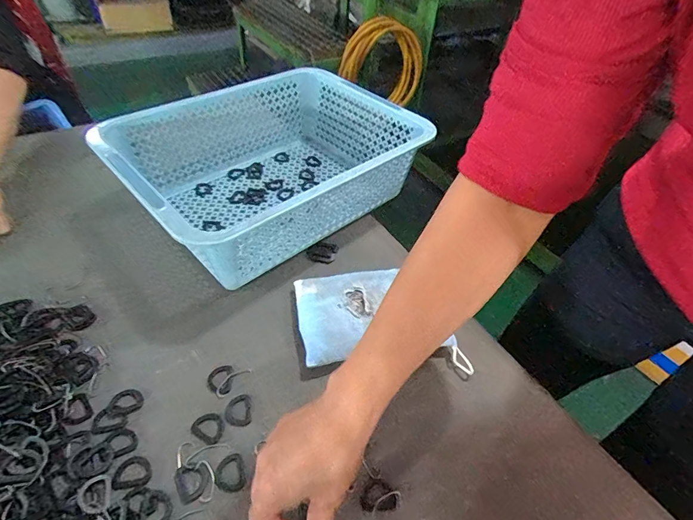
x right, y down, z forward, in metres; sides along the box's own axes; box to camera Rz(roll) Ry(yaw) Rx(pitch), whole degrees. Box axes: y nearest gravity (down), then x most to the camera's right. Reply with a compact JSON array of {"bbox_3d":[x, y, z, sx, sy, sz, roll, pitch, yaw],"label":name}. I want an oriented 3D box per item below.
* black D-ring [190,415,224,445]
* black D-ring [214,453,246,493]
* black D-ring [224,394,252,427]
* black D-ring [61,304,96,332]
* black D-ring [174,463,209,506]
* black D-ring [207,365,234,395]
[{"bbox_3d":[-0.128,0.155,0.362,0.029,0.004,0.024,25,49,17],"label":"black D-ring"},{"bbox_3d":[-0.100,0.185,0.338,0.026,0.004,0.030,-23,53,-26],"label":"black D-ring"},{"bbox_3d":[-0.105,0.145,0.376,0.025,0.004,0.031,-2,46,-9],"label":"black D-ring"},{"bbox_3d":[-0.298,0.062,0.430,0.037,0.004,0.028,32,51,22],"label":"black D-ring"},{"bbox_3d":[-0.130,0.186,0.329,0.026,0.004,0.030,-23,53,-26],"label":"black D-ring"},{"bbox_3d":[-0.128,0.120,0.395,0.026,0.004,0.032,7,46,0],"label":"black D-ring"}]

